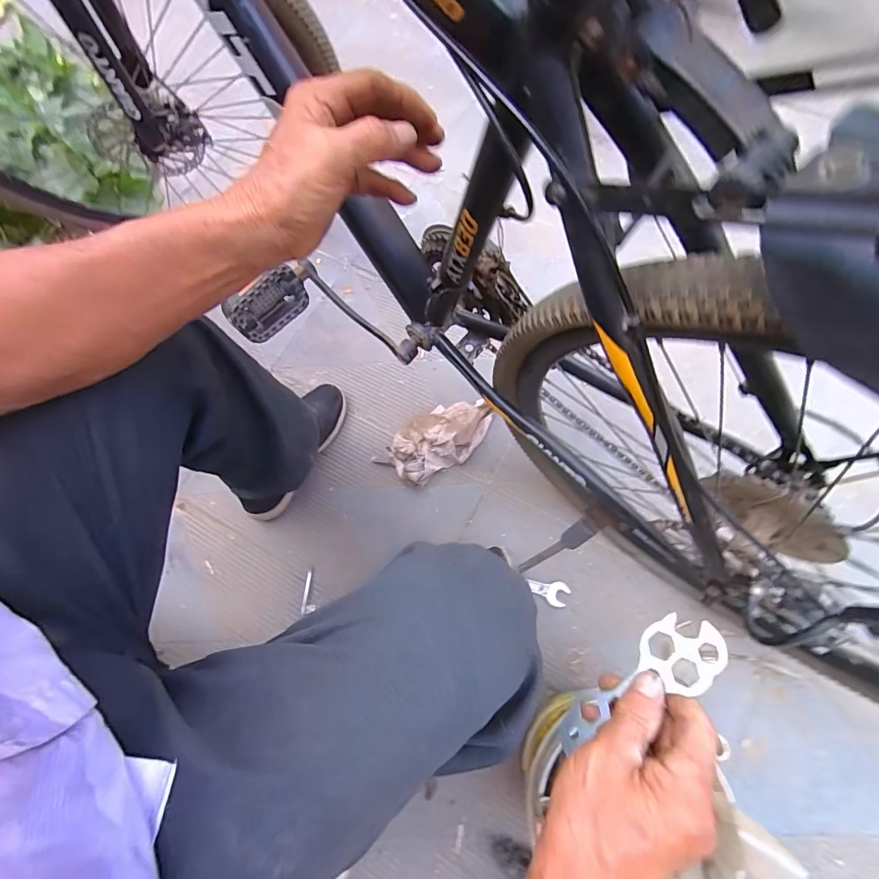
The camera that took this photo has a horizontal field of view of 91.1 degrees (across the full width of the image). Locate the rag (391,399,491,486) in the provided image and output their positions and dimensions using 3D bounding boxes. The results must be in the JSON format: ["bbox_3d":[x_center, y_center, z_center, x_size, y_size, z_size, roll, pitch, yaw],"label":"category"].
[{"bbox_3d":[0.006,-0.008,0.771,0.204,0.077,0.115,-30,81,-5],"label":"rag"}]

